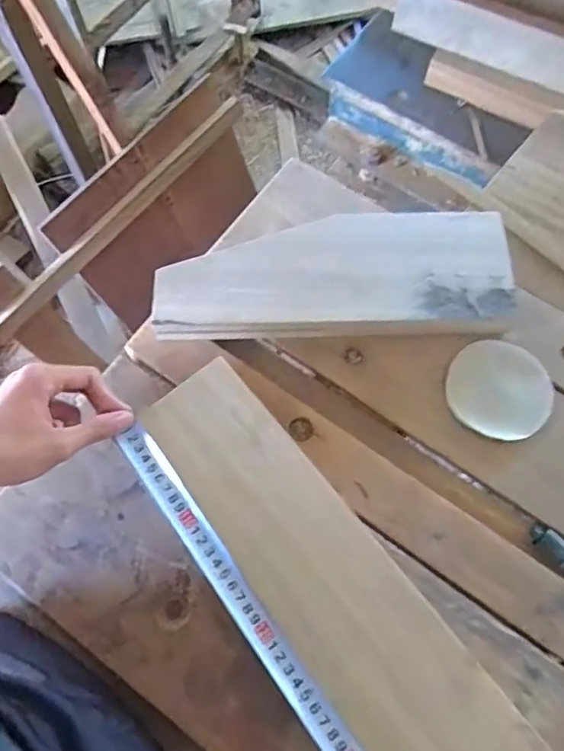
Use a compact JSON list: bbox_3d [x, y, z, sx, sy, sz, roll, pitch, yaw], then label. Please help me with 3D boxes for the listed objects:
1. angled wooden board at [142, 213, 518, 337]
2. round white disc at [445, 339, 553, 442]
[{"bbox_3d":[0.048,-0.094,0.522,0.322,0.042,0.115,-2,69,-2],"label":"angled wooden board"},{"bbox_3d":[0.196,0.012,0.494,0.089,0.008,0.092,0,69,-1],"label":"round white disc"}]

